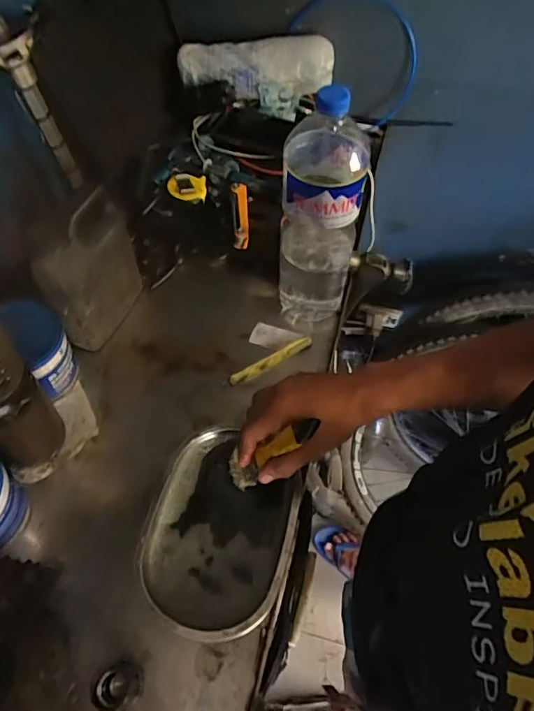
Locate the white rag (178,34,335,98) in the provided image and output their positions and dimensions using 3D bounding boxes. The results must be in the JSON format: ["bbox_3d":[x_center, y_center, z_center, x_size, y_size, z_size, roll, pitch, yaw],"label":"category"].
[{"bbox_3d":[-0.017,-0.473,0.799,0.251,0.073,0.062,3,59,0],"label":"white rag"}]

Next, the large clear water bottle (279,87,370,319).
[{"bbox_3d":[0.064,-0.156,0.580,0.094,0.313,0.098,7,59,3],"label":"large clear water bottle"}]

